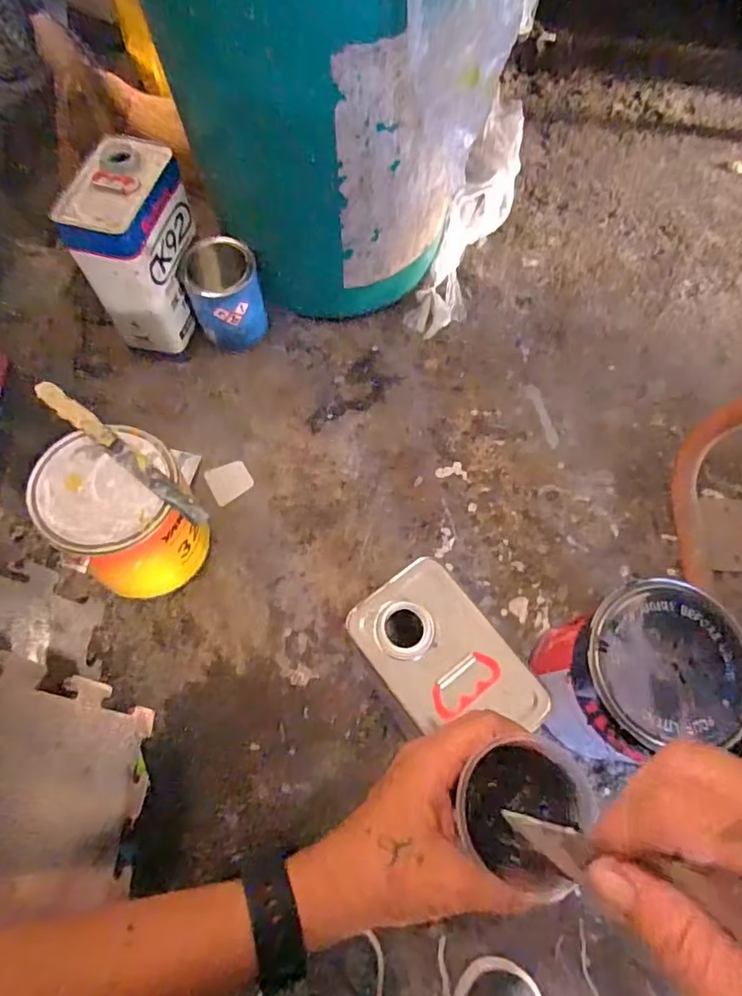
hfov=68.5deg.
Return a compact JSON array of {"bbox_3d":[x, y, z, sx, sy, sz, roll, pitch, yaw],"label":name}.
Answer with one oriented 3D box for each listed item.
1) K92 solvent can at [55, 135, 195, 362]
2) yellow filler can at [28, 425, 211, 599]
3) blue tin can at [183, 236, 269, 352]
[{"bbox_3d":[-0.324,-0.343,0.791,0.104,0.244,0.158,12,68,3],"label":"K92 solvent can"},{"bbox_3d":[-0.291,0.022,0.673,0.143,0.186,0.154,0,68,-1],"label":"yellow filler can"},{"bbox_3d":[-0.215,-0.296,0.826,0.103,0.143,0.106,0,68,-1],"label":"blue tin can"}]

